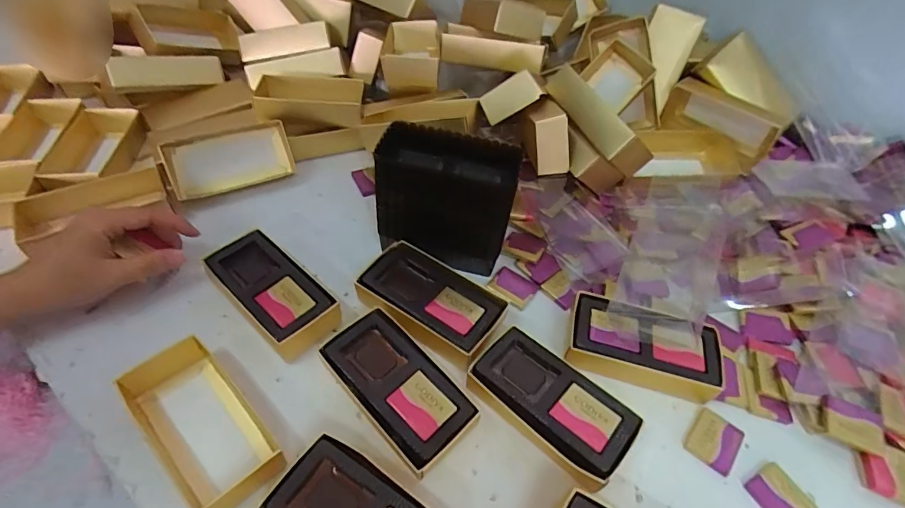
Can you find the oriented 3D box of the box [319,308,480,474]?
[{"bbox_3d":[-0.039,0.098,0.333,0.057,0.032,0.114,-33,59,-29],"label":"box"}]

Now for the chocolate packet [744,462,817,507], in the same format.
[{"bbox_3d":[0.227,0.169,0.314,0.031,0.006,0.041,-21,54,-23],"label":"chocolate packet"}]

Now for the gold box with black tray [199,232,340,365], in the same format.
[{"bbox_3d":[-0.148,0.033,0.379,0.118,0.035,0.055,36,55,23],"label":"gold box with black tray"}]

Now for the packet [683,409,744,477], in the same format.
[{"bbox_3d":[0.194,0.138,0.337,0.034,0.005,0.041,35,54,23],"label":"packet"}]

